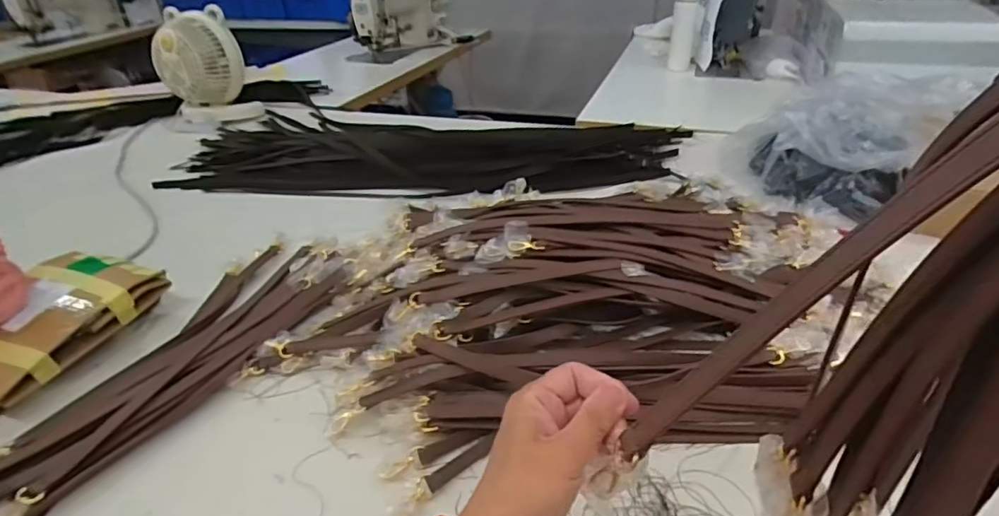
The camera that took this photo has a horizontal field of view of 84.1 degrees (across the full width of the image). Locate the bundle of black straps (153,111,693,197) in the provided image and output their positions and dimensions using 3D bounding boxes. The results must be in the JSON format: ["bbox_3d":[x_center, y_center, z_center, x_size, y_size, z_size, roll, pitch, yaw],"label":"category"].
[{"bbox_3d":[-0.168,-0.249,1.175,1.052,0.057,0.416,6,34,13],"label":"bundle of black straps"}]

